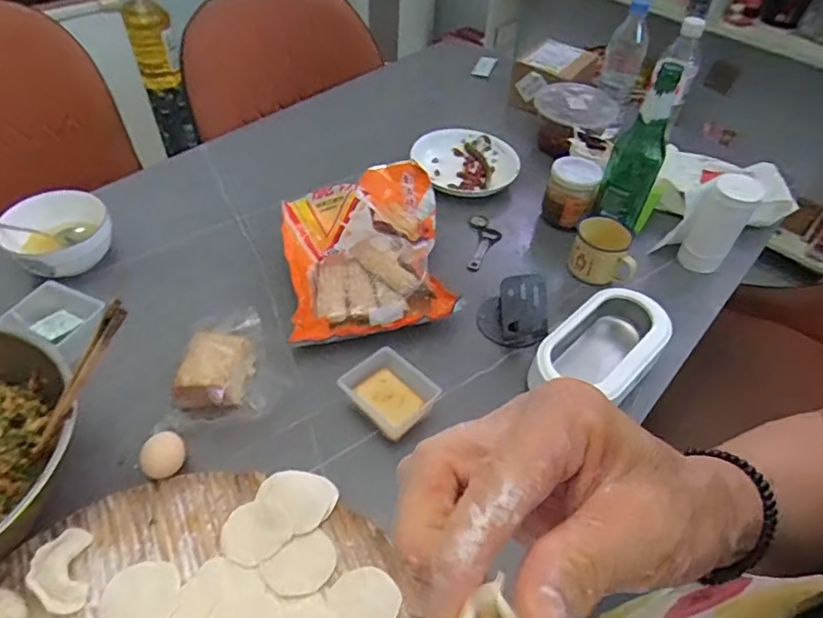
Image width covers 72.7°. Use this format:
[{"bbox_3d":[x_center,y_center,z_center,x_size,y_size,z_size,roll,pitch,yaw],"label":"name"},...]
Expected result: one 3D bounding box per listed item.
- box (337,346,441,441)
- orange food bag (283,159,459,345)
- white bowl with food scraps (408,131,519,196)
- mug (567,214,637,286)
[{"bbox_3d":[-0.023,0.098,0.617,0.092,0.044,0.076,35,54,25],"label":"box"},{"bbox_3d":[-0.061,-0.080,0.732,0.203,0.080,0.245,-5,48,-9],"label":"orange food bag"},{"bbox_3d":[0.093,-0.246,0.940,0.160,0.033,0.171,2,47,-2],"label":"white bowl with food scraps"},{"bbox_3d":[0.266,-0.081,0.780,0.085,0.060,0.078,13,47,8],"label":"mug"}]

